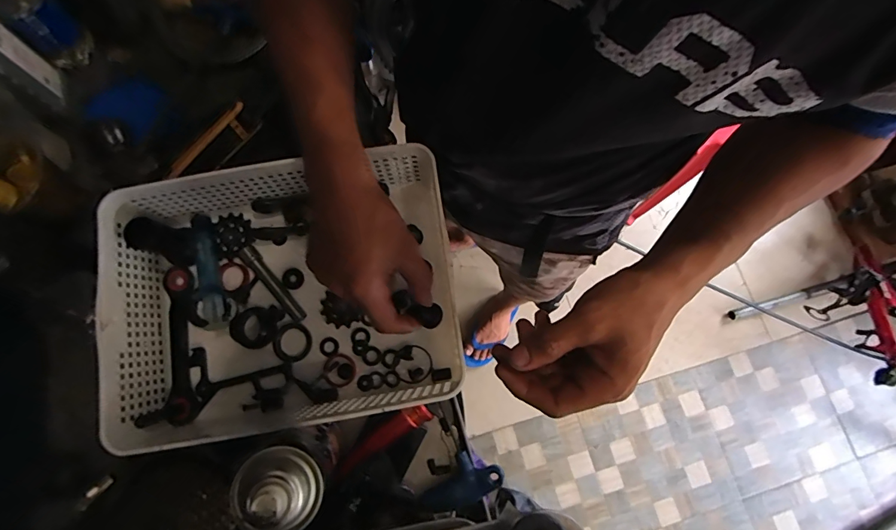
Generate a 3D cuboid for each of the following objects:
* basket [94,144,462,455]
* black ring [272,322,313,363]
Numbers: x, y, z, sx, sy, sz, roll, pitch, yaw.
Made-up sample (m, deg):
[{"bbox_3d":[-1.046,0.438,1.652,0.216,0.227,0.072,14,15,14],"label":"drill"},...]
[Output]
[{"bbox_3d":[-0.161,0.032,0.427,0.323,0.084,0.252,-7,77,-2],"label":"basket"},{"bbox_3d":[-0.168,0.084,0.449,0.040,0.004,0.042,0,77,-2],"label":"black ring"}]

